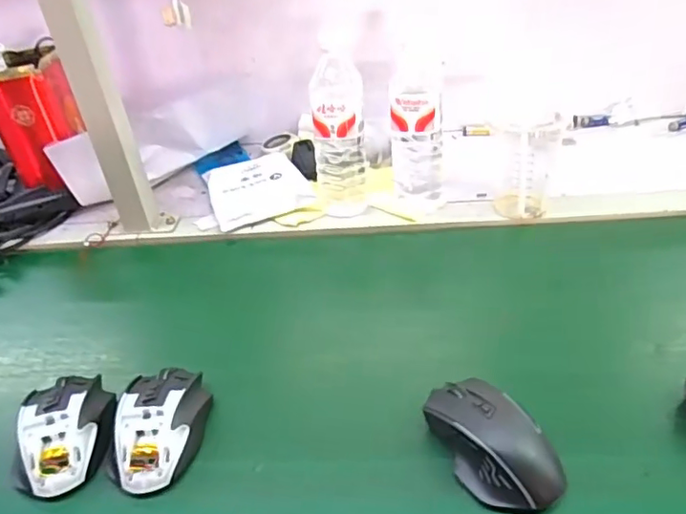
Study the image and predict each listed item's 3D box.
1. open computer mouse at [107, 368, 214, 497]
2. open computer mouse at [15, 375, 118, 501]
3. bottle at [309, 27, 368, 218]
[{"bbox_3d":[-0.156,0.136,0.470,0.077,0.035,0.114,-3,36,4],"label":"open computer mouse"},{"bbox_3d":[-0.234,0.145,0.473,0.081,0.038,0.107,-13,36,-9],"label":"open computer mouse"},{"bbox_3d":[-0.005,-0.156,0.692,0.065,0.217,0.069,-6,36,0],"label":"bottle"}]

